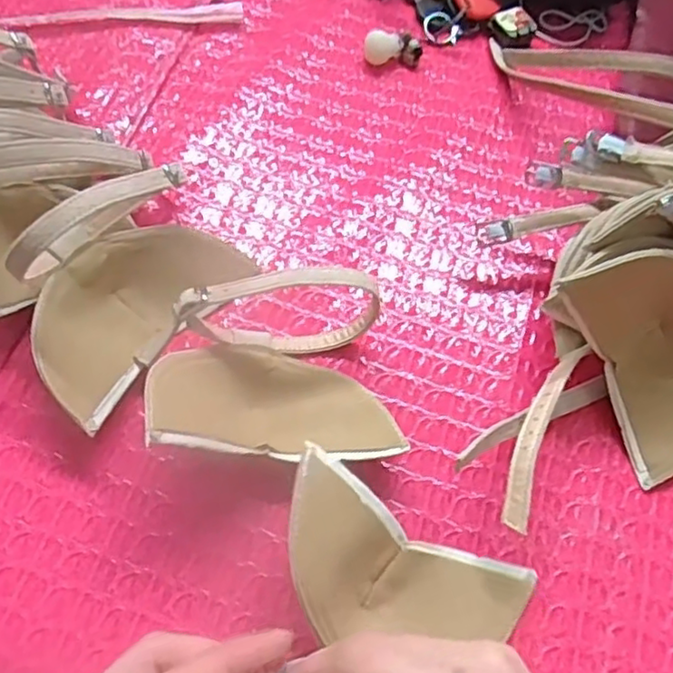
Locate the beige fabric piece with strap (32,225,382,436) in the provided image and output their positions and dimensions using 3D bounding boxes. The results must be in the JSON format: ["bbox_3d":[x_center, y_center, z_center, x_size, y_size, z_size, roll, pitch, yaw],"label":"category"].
[{"bbox_3d":[-0.066,-0.021,0.334,0.161,0.045,0.091,-22,67,-14],"label":"beige fabric piece with strap"}]

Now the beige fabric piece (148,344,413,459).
[{"bbox_3d":[-0.025,0.026,0.301,0.109,0.065,0.065,-4,64,-6],"label":"beige fabric piece"}]

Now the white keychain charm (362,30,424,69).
[{"bbox_3d":[0.037,-0.191,0.436,0.039,0.019,0.015,3,63,-2],"label":"white keychain charm"}]

